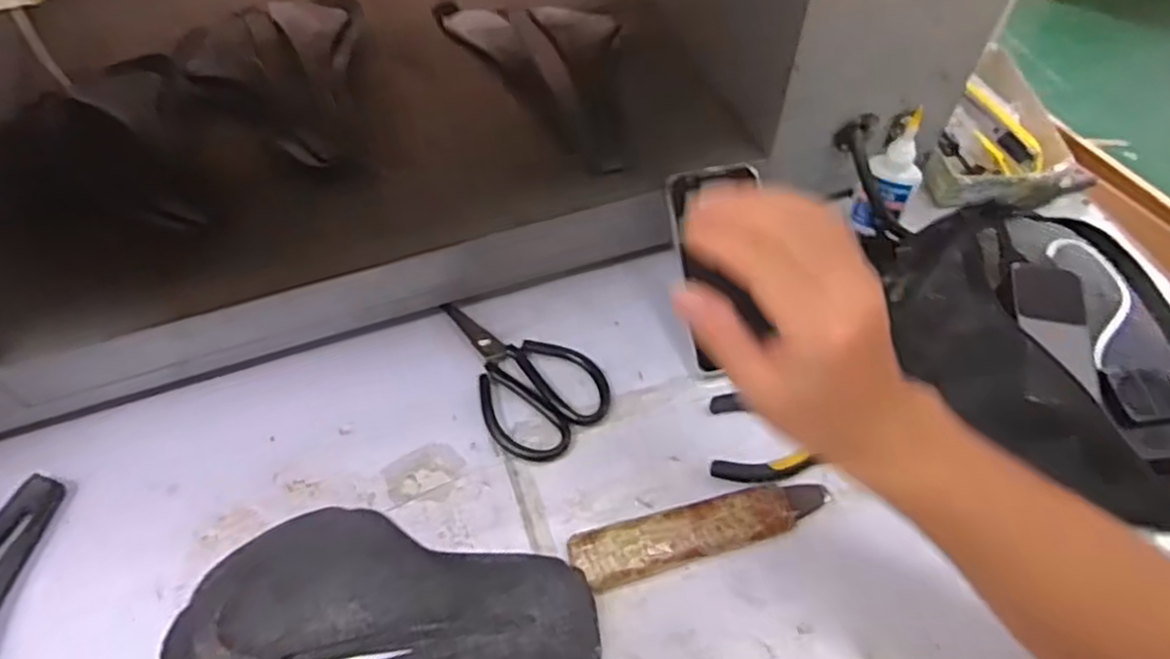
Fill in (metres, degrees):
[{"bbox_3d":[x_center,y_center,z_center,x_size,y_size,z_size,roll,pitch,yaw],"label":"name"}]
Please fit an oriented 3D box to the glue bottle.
[{"bbox_3d":[0.261,-0.128,0.634,0.046,0.114,0.037,22,60,14],"label":"glue bottle"}]

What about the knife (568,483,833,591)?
[{"bbox_3d":[0.083,0.140,0.531,0.184,0.013,0.041,-14,58,-9],"label":"knife"}]

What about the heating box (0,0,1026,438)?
[{"bbox_3d":[-0.162,-0.291,0.610,0.850,0.303,0.473,-14,58,-9],"label":"heating box"}]

